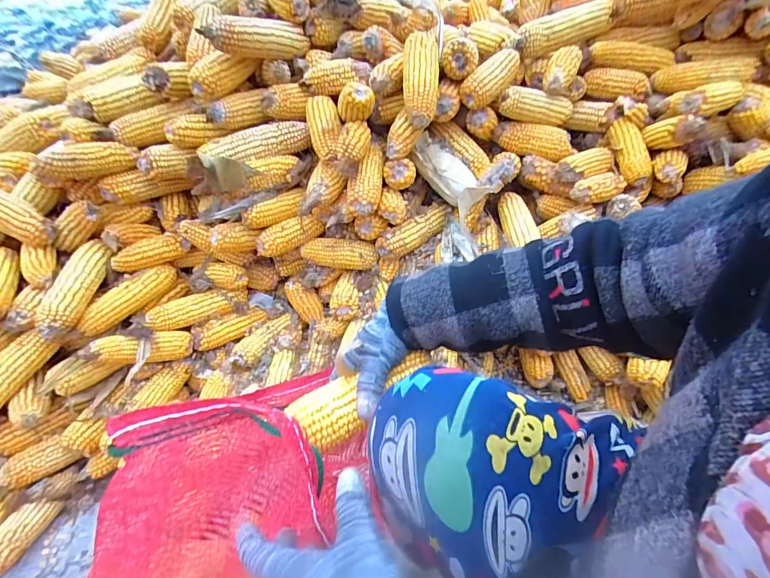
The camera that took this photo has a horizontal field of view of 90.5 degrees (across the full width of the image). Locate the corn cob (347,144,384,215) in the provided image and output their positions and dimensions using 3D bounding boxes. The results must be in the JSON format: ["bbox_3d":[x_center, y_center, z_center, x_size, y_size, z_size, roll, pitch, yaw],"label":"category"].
[{"bbox_3d":[-0.031,-0.185,0.628,0.056,0.044,0.130,14,83,10],"label":"corn cob"}]

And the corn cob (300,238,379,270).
[{"bbox_3d":[-0.082,-0.065,0.703,0.136,0.048,0.044,3,48,0],"label":"corn cob"}]

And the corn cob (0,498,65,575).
[{"bbox_3d":[-0.539,0.365,0.565,0.042,0.054,0.107,18,50,14],"label":"corn cob"}]

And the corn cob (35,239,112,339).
[{"bbox_3d":[-0.490,-0.004,0.604,0.044,0.046,0.173,5,48,3],"label":"corn cob"}]

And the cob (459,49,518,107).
[{"bbox_3d":[0.182,-0.360,0.651,0.122,0.045,0.048,-40,57,-4],"label":"cob"}]

